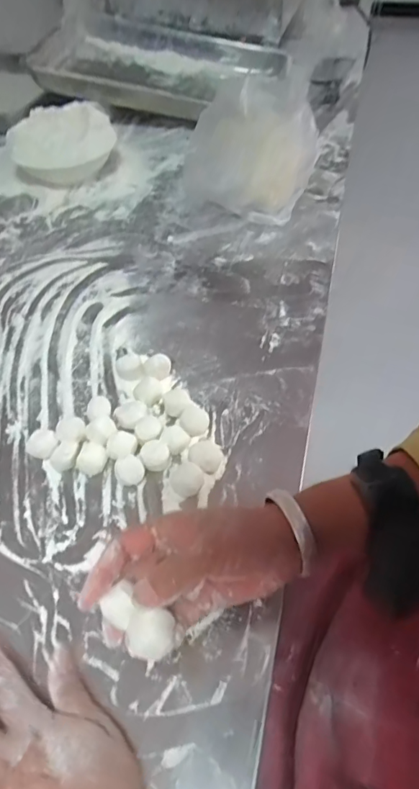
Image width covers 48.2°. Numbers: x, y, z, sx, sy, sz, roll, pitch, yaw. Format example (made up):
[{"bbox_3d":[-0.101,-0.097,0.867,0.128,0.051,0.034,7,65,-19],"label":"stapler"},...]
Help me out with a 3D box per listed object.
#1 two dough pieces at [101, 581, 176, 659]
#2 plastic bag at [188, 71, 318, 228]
[{"bbox_3d":[-0.043,0.135,0.279,0.048,0.014,0.026,22,55,28],"label":"two dough pieces"},{"bbox_3d":[0.058,-0.369,0.699,0.186,0.126,0.208,12,53,12],"label":"plastic bag"}]

